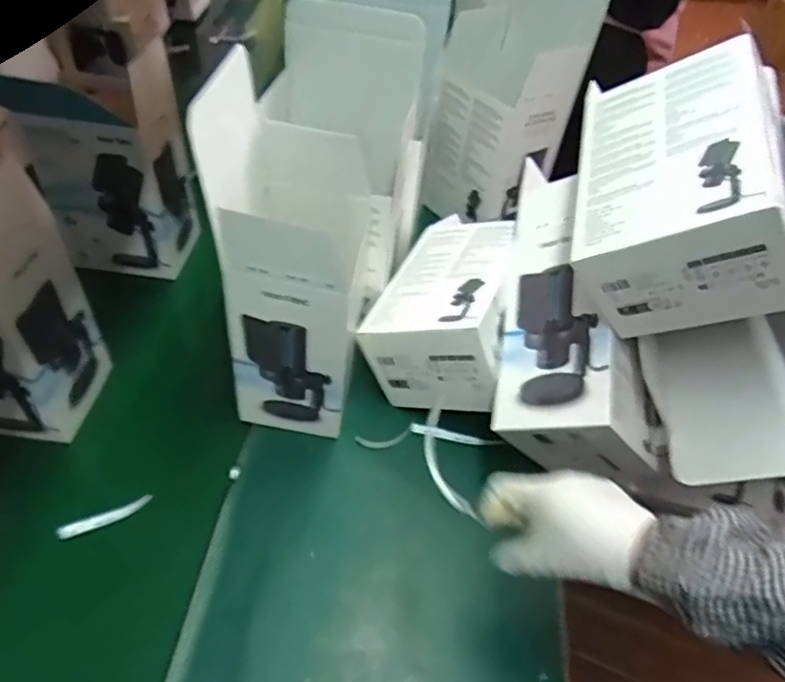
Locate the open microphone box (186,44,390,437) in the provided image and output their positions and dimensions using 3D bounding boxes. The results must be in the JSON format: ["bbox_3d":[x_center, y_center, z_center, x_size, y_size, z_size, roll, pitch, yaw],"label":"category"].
[{"bbox_3d":[-0.088,-0.064,0.594,0.129,0.336,0.155,11,49,4],"label":"open microphone box"}]

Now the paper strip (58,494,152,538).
[{"bbox_3d":[-0.285,0.175,0.590,0.085,0.019,0.015,-25,55,-24],"label":"paper strip"}]

